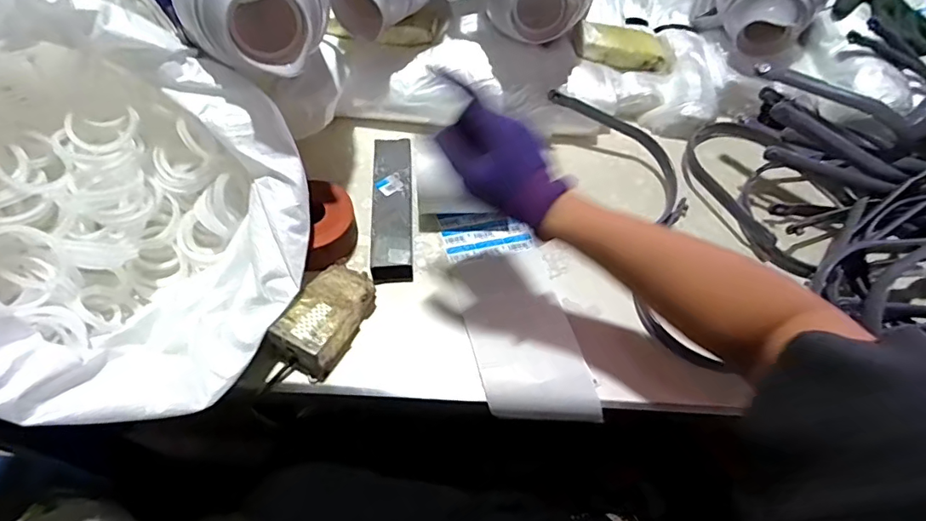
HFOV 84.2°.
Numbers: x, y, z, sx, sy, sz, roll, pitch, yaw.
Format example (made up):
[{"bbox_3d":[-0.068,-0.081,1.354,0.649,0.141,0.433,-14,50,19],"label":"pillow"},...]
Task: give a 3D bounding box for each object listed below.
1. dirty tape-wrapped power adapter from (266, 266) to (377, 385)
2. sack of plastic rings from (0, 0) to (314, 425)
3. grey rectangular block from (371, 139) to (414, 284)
[{"bbox_3d":[-0.140,0.054,0.536,0.060,0.051,0.120,24,58,13],"label":"dirty tape-wrapped power adapter"},{"bbox_3d":[-0.321,-0.043,0.460,0.313,0.241,0.327,4,56,0],"label":"sack of plastic rings"},{"bbox_3d":[-0.085,-0.067,0.630,0.046,0.031,0.200,-2,57,-4],"label":"grey rectangular block"}]

